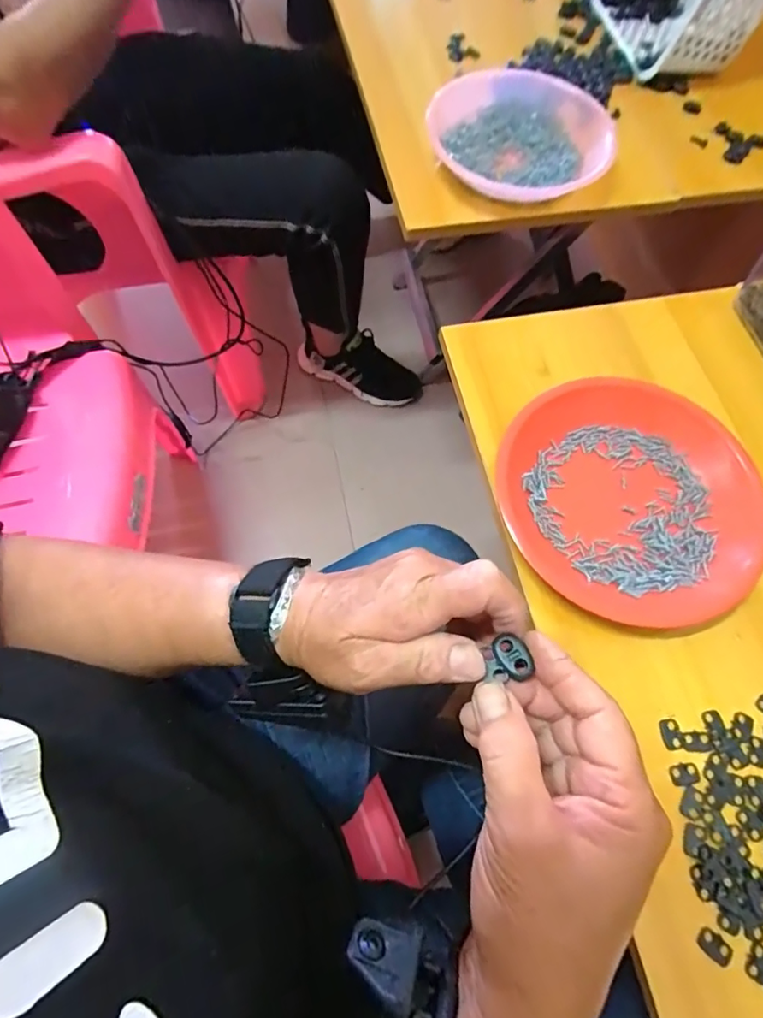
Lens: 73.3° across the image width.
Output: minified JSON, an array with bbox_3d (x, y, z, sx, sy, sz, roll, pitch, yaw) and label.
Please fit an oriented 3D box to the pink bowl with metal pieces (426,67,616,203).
[{"bbox_3d":[0.154,-0.420,0.550,0.183,0.034,0.211,17,68,5],"label":"pink bowl with metal pieces"}]

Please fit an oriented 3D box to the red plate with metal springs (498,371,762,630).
[{"bbox_3d":[0.185,-0.010,0.384,0.179,0.030,0.186,1,68,-1],"label":"red plate with metal springs"}]

